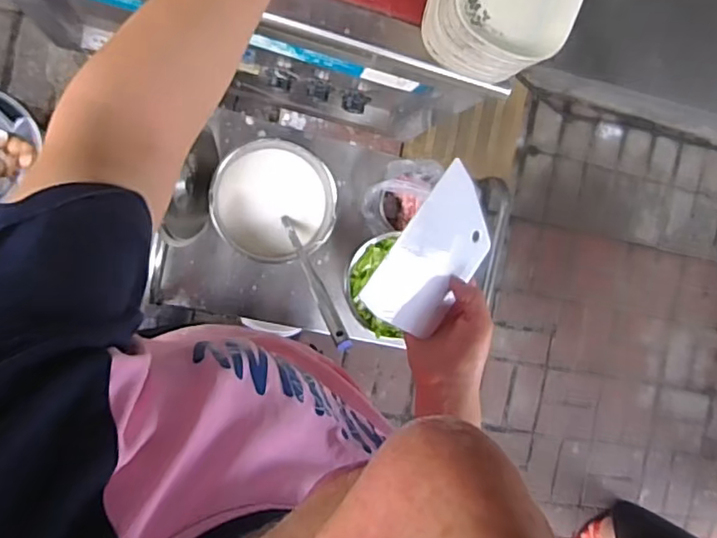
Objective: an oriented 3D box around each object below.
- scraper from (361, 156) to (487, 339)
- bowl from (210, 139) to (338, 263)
[{"bbox_3d":[0.067,-0.007,0.490,0.143,0.005,0.095,-54,130,-17],"label":"scraper"},{"bbox_3d":[-0.129,-0.101,0.874,0.177,0.077,0.171,0,92,-12],"label":"bowl"}]

